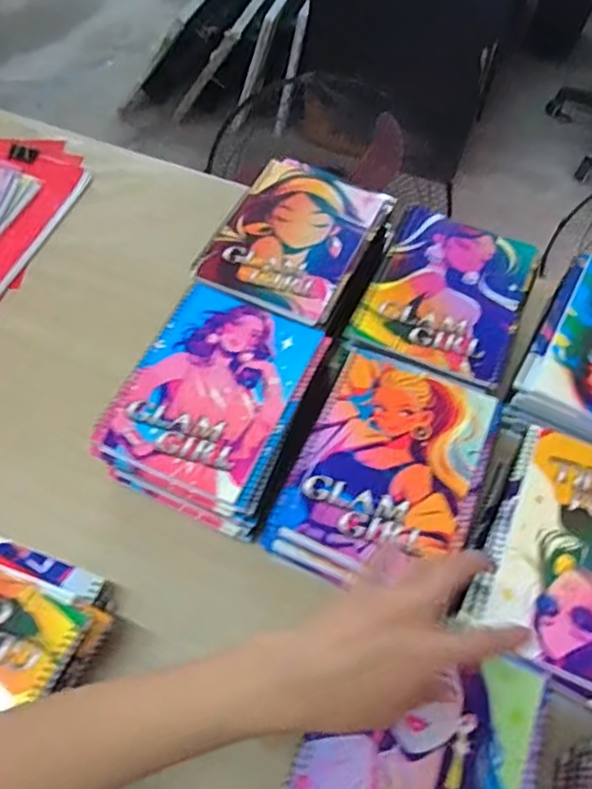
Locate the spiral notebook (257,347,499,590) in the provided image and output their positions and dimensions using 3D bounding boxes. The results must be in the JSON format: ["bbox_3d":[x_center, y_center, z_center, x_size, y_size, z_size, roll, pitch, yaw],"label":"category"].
[{"bbox_3d":[0.083,0.066,0.535,0.155,0.013,0.217,24,62,12],"label":"spiral notebook"}]

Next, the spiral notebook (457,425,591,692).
[{"bbox_3d":[0.238,0.133,0.498,0.143,0.022,0.194,24,62,12],"label":"spiral notebook"}]

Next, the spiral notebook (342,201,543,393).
[{"bbox_3d":[0.161,-0.111,0.638,0.155,0.009,0.202,22,61,11],"label":"spiral notebook"}]

